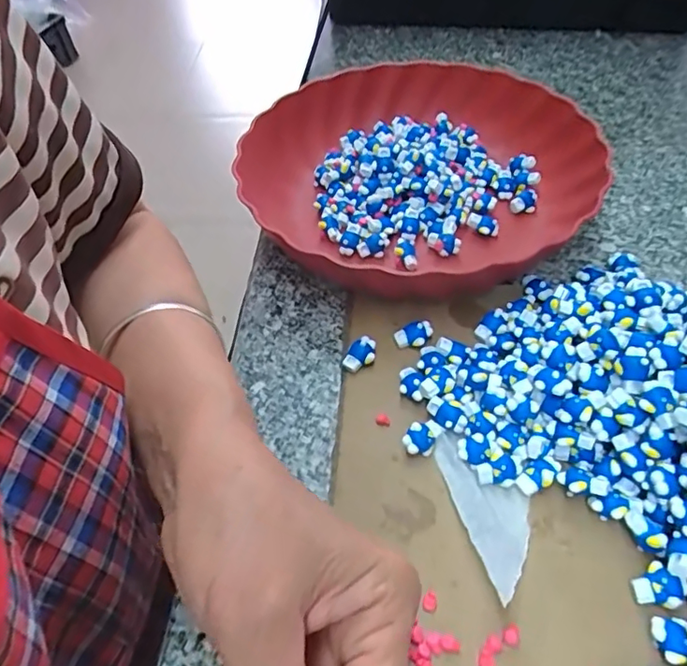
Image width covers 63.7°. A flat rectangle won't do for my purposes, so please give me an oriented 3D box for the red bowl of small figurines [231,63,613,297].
[{"bbox_3d":[0.051,-0.118,0.402,0.228,0.047,0.249,-2,51,3],"label":"red bowl of small figurines"}]

